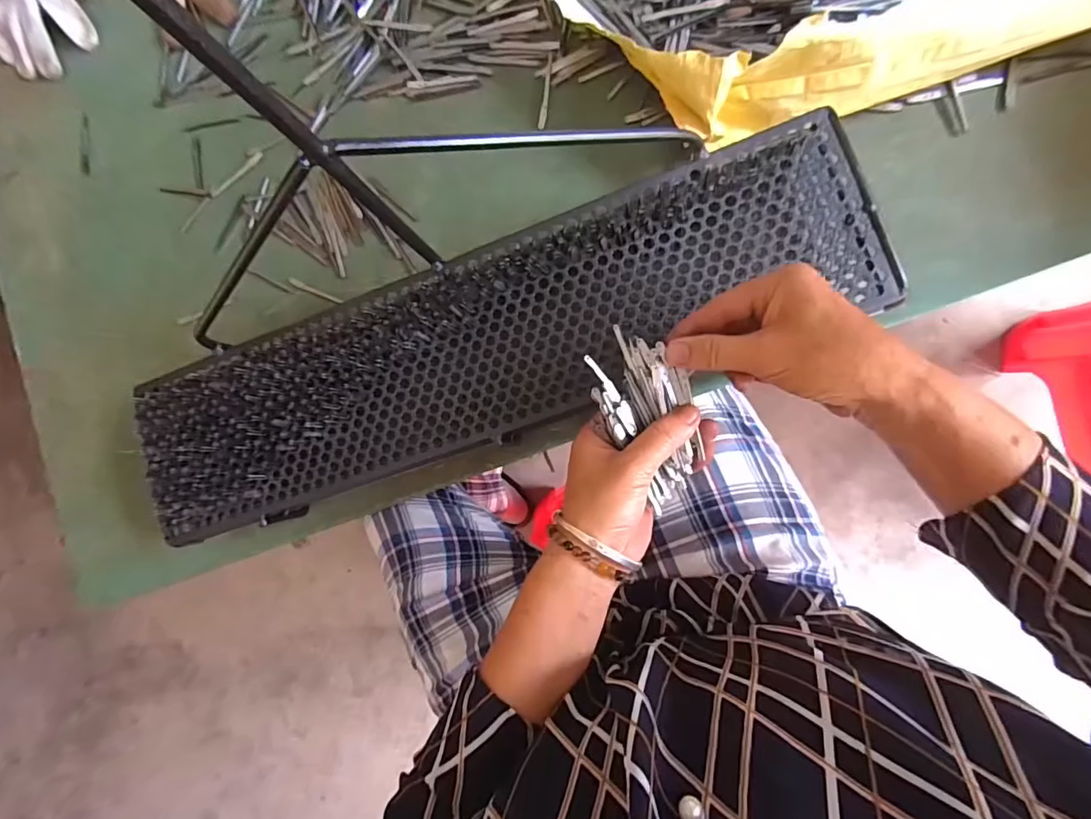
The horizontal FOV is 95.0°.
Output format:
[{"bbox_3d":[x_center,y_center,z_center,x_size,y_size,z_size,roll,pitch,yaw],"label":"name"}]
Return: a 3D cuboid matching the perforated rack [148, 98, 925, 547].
[{"bbox_3d":[-0.054,-0.048,0.381,0.582,0.022,0.150,-19,86,9],"label":"perforated rack"}]

